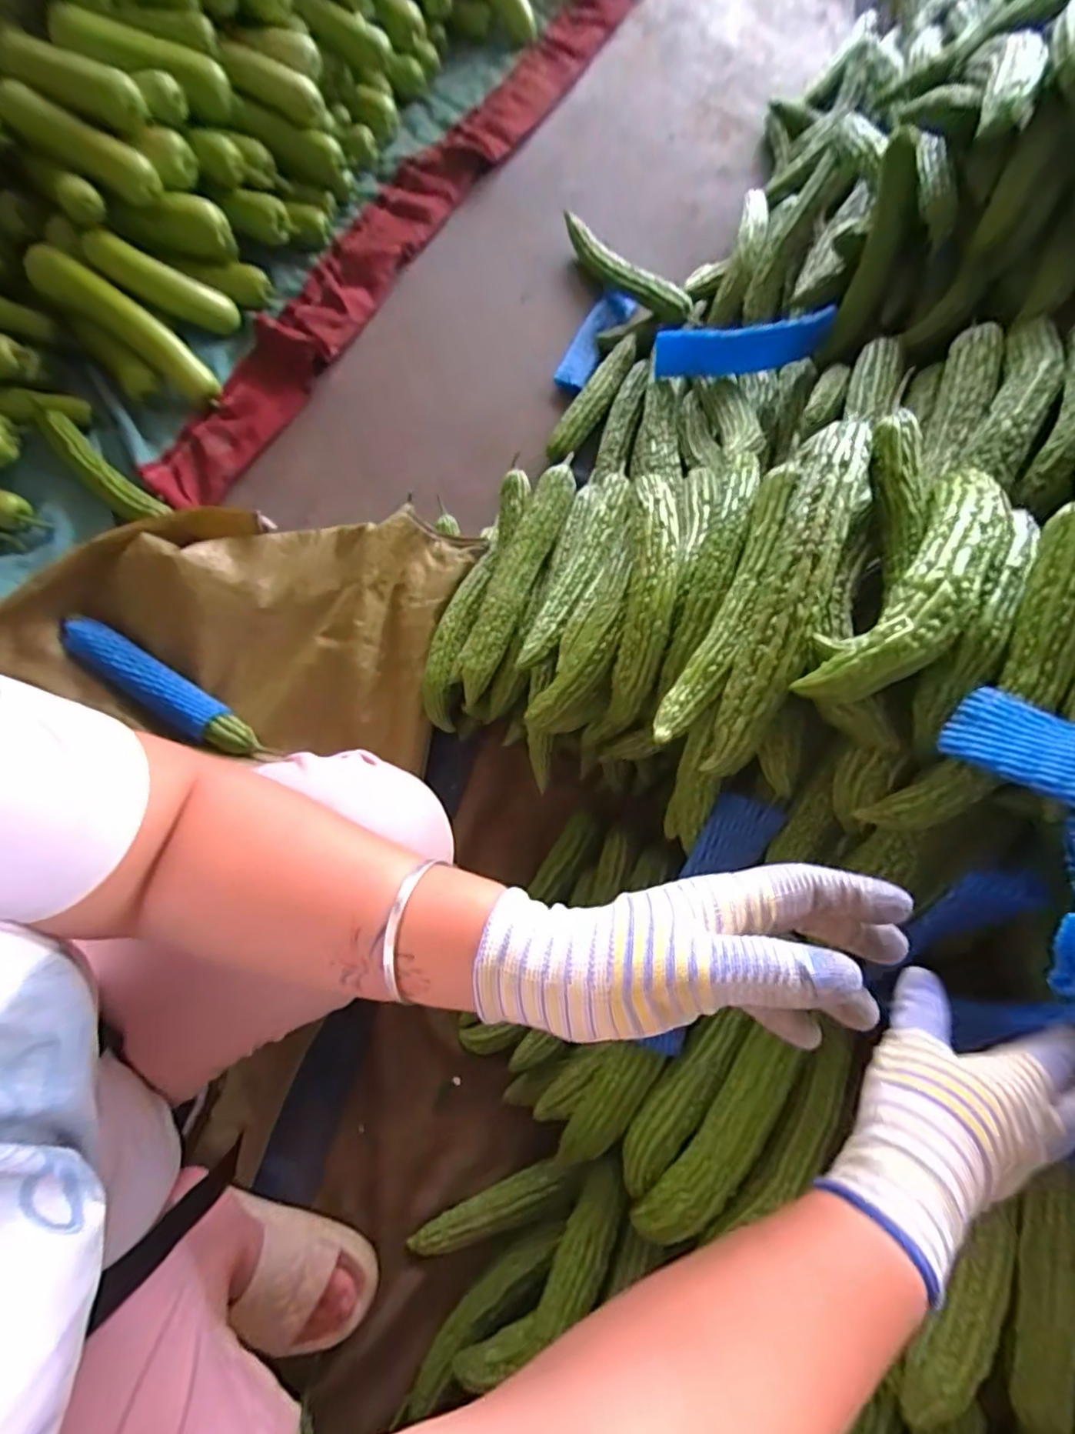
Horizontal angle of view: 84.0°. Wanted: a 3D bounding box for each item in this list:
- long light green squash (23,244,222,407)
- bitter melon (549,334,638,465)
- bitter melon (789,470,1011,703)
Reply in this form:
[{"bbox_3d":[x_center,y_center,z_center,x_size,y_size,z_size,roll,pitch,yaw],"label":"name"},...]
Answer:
[{"bbox_3d":[-0.610,-0.585,0.891,0.286,0.057,0.060,34,74,-18],"label":"long light green squash"},{"bbox_3d":[0.092,-0.499,0.945,0.058,0.058,0.236,34,76,8],"label":"bitter melon"},{"bbox_3d":[0.279,-0.092,0.429,0.066,0.058,0.221,40,77,10],"label":"bitter melon"}]

